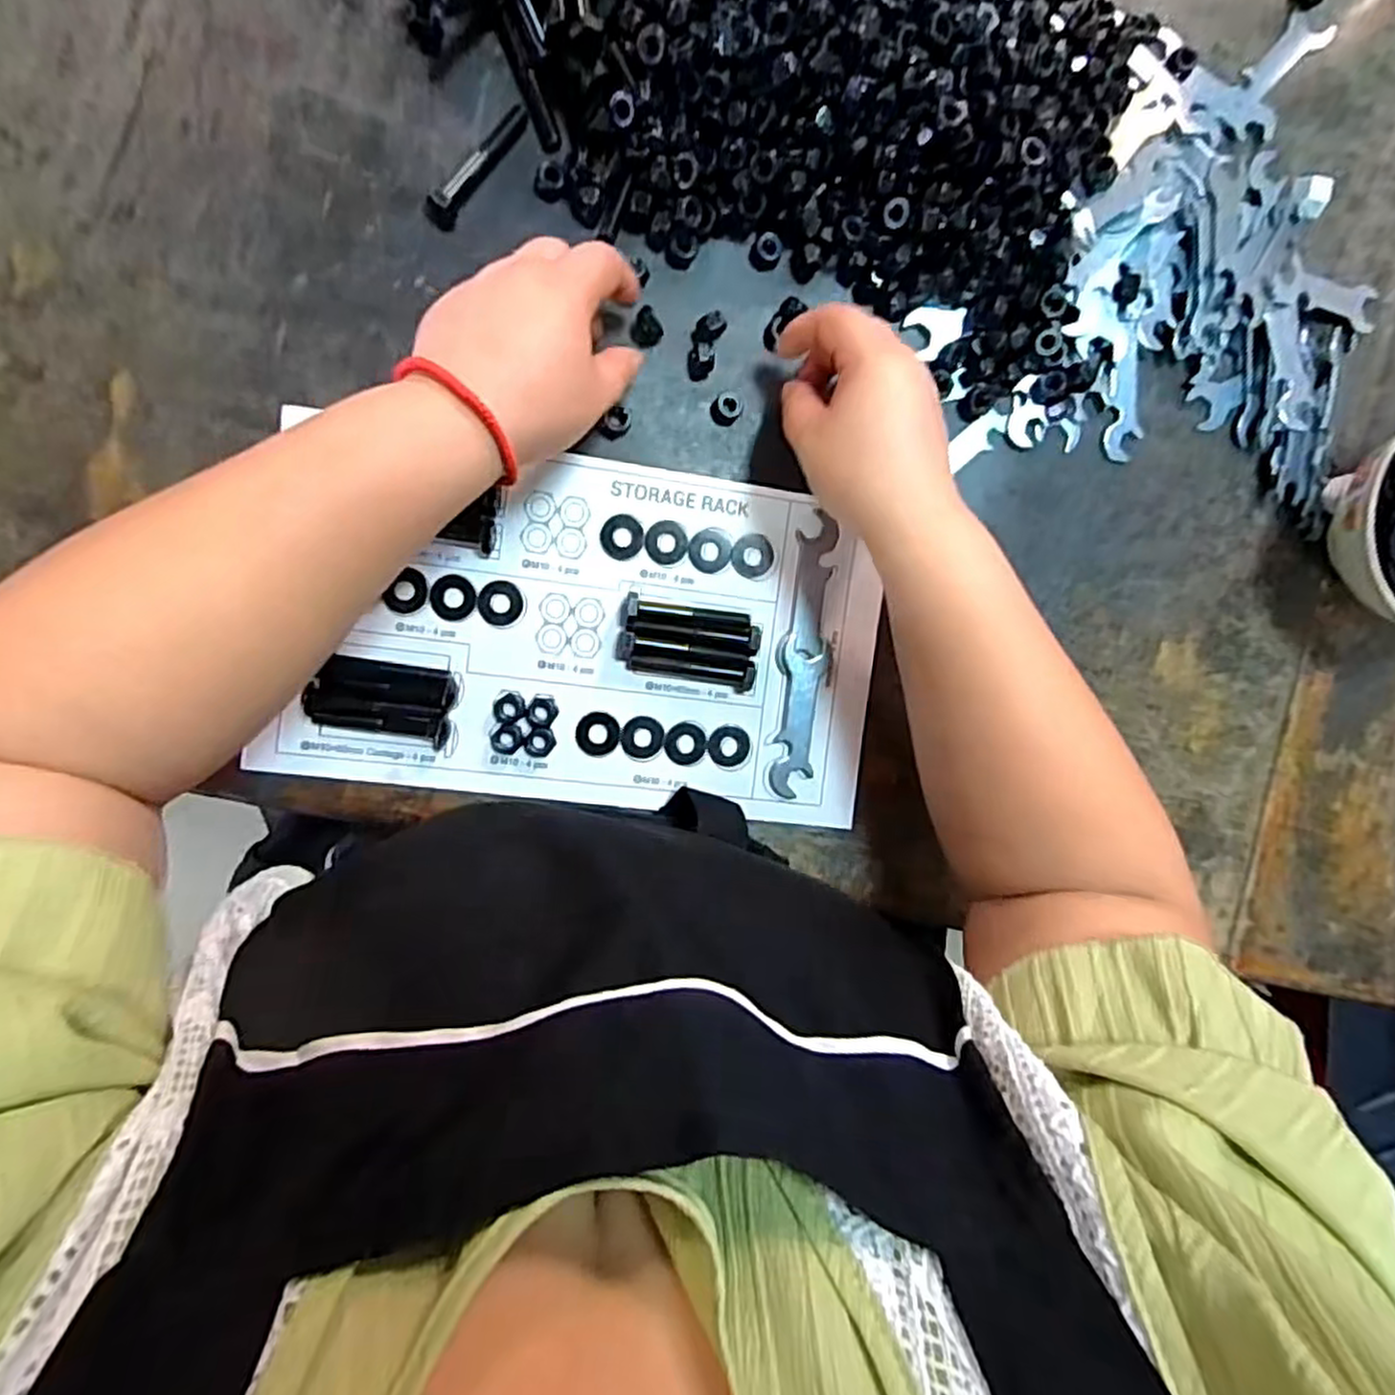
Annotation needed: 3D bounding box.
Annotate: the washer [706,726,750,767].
[{"bbox_3d":[0.018,0.028,0.432,0.025,0.004,0.023,-1,94,-9],"label":"washer"}]

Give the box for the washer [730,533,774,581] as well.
[{"bbox_3d":[0.032,-0.081,0.429,0.025,0.004,0.025,-1,94,-9],"label":"washer"}]

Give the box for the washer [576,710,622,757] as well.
[{"bbox_3d":[-0.055,0.021,0.419,0.024,0.004,0.024,-1,94,-9],"label":"washer"}]

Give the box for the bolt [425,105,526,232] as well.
[{"bbox_3d":[-0.114,-0.275,0.383,0.016,0.011,0.074,34,88,-9],"label":"bolt"}]

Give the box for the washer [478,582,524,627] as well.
[{"bbox_3d":[-0.107,-0.051,0.409,0.023,0.004,0.024,-1,94,-9],"label":"washer"}]

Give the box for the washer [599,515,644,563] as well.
[{"bbox_3d":[-0.042,-0.089,0.416,0.023,0.004,0.025,-1,94,-9],"label":"washer"}]

